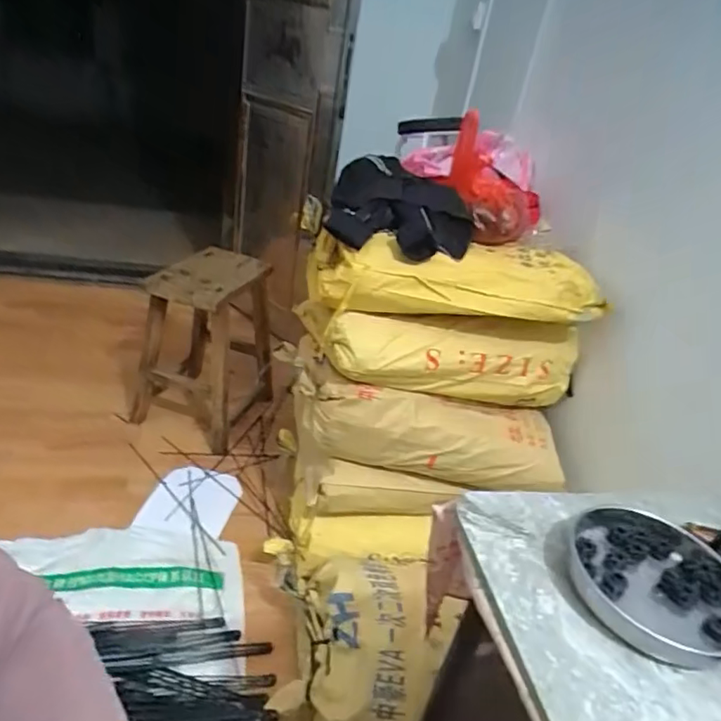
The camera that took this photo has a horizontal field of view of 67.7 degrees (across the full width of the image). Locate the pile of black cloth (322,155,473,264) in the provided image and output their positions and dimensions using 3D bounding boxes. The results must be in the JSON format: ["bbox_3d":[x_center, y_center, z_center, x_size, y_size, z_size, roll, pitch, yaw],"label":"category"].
[{"bbox_3d":[0.082,-0.322,1.158,0.308,0.152,0.271,6,29,-9],"label":"pile of black cloth"}]

